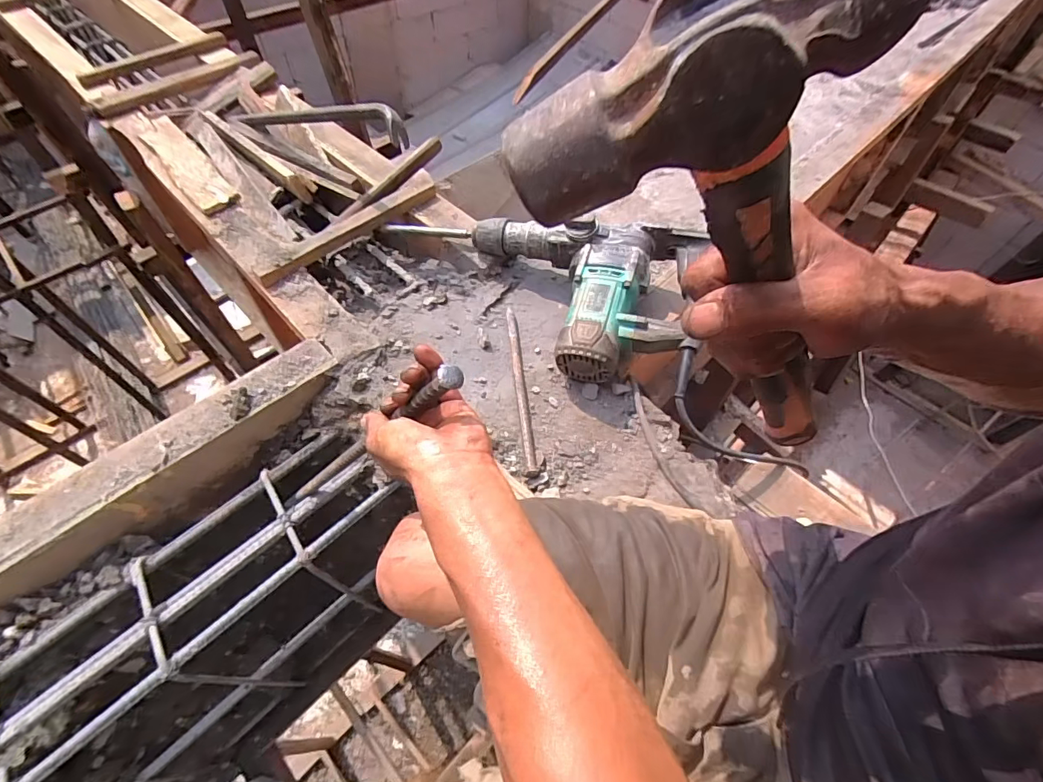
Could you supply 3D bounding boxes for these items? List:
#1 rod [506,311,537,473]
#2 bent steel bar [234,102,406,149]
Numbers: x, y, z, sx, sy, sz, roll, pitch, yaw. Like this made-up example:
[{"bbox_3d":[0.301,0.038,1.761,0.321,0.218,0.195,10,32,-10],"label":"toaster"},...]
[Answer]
[{"bbox_3d":[-0.002,-0.014,0.654,0.014,0.008,0.265,-5,56,-4],"label":"rod"},{"bbox_3d":[-0.374,-0.458,0.823,0.575,0.059,0.027,24,57,36],"label":"bent steel bar"}]

